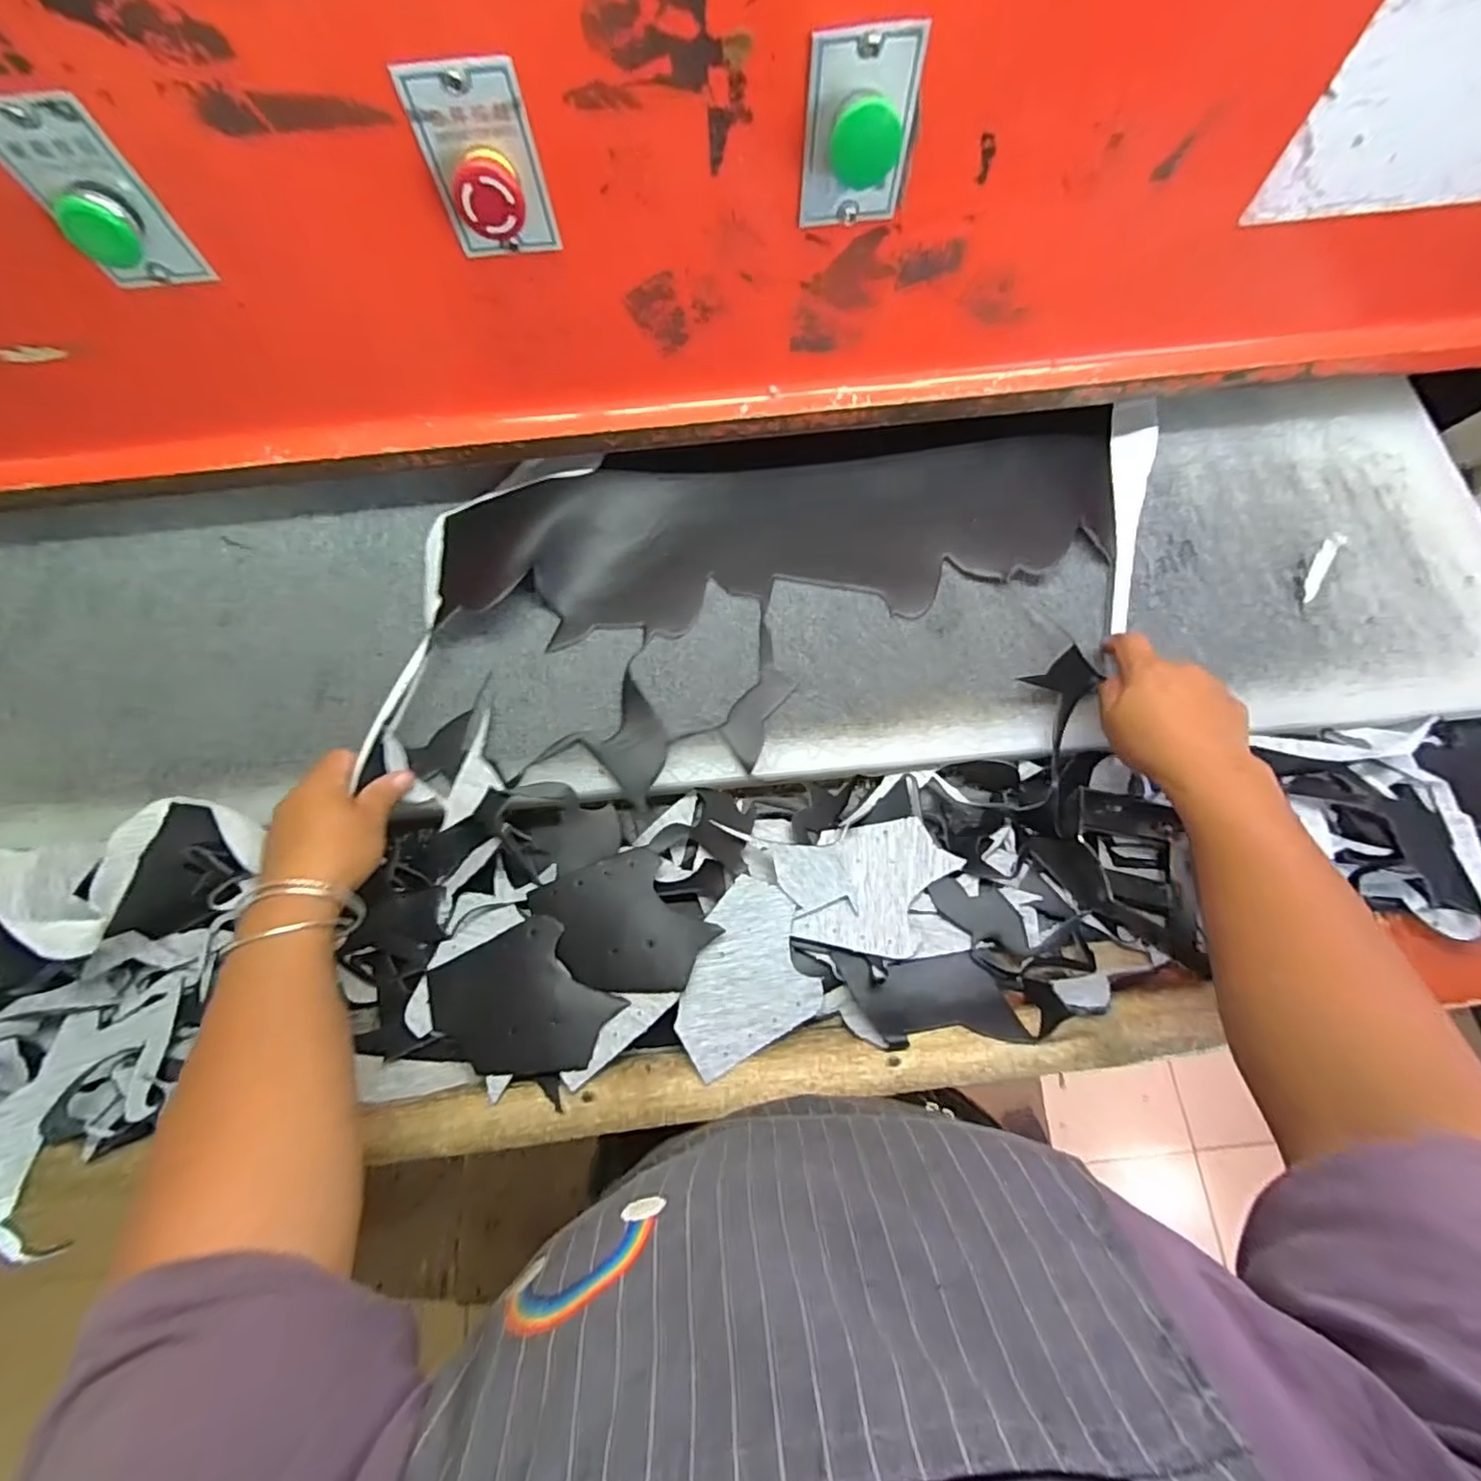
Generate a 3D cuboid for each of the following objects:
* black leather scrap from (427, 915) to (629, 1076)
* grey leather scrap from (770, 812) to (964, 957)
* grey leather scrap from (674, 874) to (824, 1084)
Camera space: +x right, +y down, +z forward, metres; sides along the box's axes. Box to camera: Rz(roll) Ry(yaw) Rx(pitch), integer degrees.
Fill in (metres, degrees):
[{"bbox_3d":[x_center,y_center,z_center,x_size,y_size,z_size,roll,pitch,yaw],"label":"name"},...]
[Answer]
[{"bbox_3d":[-0.153,0.183,0.440,0.099,0.020,0.115,-43,78,-11],"label":"black leather scrap"},{"bbox_3d":[0.097,0.109,0.465,0.129,0.016,0.094,-9,74,-3],"label":"grey leather scrap"},{"bbox_3d":[-0.001,0.163,0.443,0.104,0.020,0.104,-26,76,-7],"label":"grey leather scrap"}]

